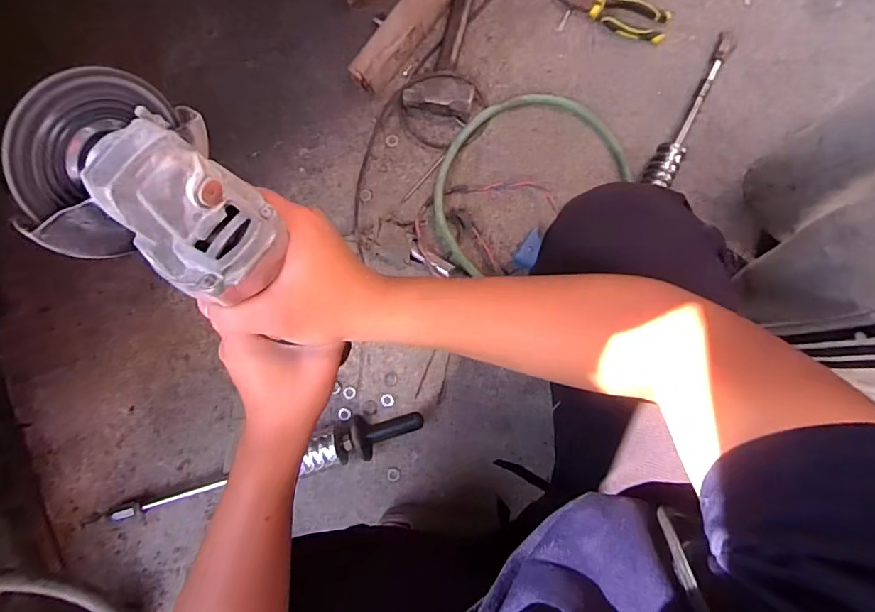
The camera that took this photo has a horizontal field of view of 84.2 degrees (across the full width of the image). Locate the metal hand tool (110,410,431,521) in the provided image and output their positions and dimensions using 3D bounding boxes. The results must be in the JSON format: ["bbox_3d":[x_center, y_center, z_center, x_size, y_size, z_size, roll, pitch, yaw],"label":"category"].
[{"bbox_3d":[-0.286,0.277,0.797,0.553,0.068,0.067,-22,86,1],"label":"metal hand tool"}]

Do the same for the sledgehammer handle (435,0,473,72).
[{"bbox_3d":[0.042,-0.521,0.839,0.034,0.045,0.243,15,87,4],"label":"sledgehammer handle"}]

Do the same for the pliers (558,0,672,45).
[{"bbox_3d":[0.300,-0.507,0.835,0.195,0.023,0.054,18,87,4],"label":"pliers"}]

